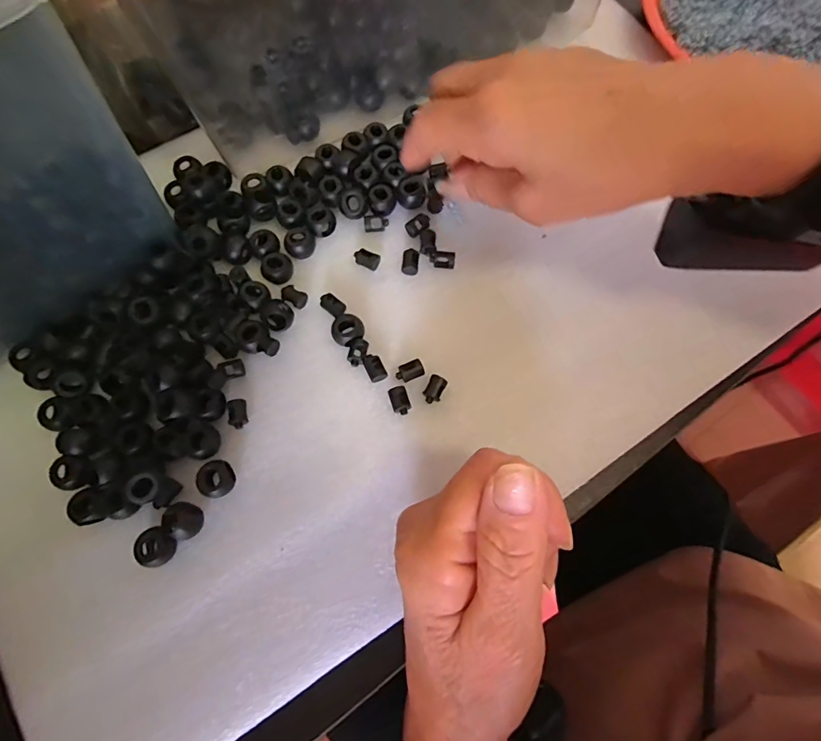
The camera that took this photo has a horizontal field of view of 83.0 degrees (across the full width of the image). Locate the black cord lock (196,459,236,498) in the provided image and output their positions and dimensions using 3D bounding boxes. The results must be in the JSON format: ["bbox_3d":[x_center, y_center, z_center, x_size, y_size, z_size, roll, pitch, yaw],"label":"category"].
[{"bbox_3d":[-0.096,0.053,0.227,0.017,0.011,0.017,0,71,0],"label":"black cord lock"}]

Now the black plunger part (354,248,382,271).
[{"bbox_3d":[-0.025,-0.065,0.268,0.015,0.005,0.010,21,73,7],"label":"black plunger part"}]

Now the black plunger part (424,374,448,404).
[{"bbox_3d":[0.013,0.010,0.243,0.009,0.008,0.014,27,73,9],"label":"black plunger part"}]

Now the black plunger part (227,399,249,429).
[{"bbox_3d":[-0.090,0.022,0.240,0.009,0.004,0.016,-13,71,-4],"label":"black plunger part"}]

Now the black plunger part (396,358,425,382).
[{"bbox_3d":[0.000,0.001,0.247,0.015,0.006,0.009,-25,73,-8],"label":"black plunger part"}]

